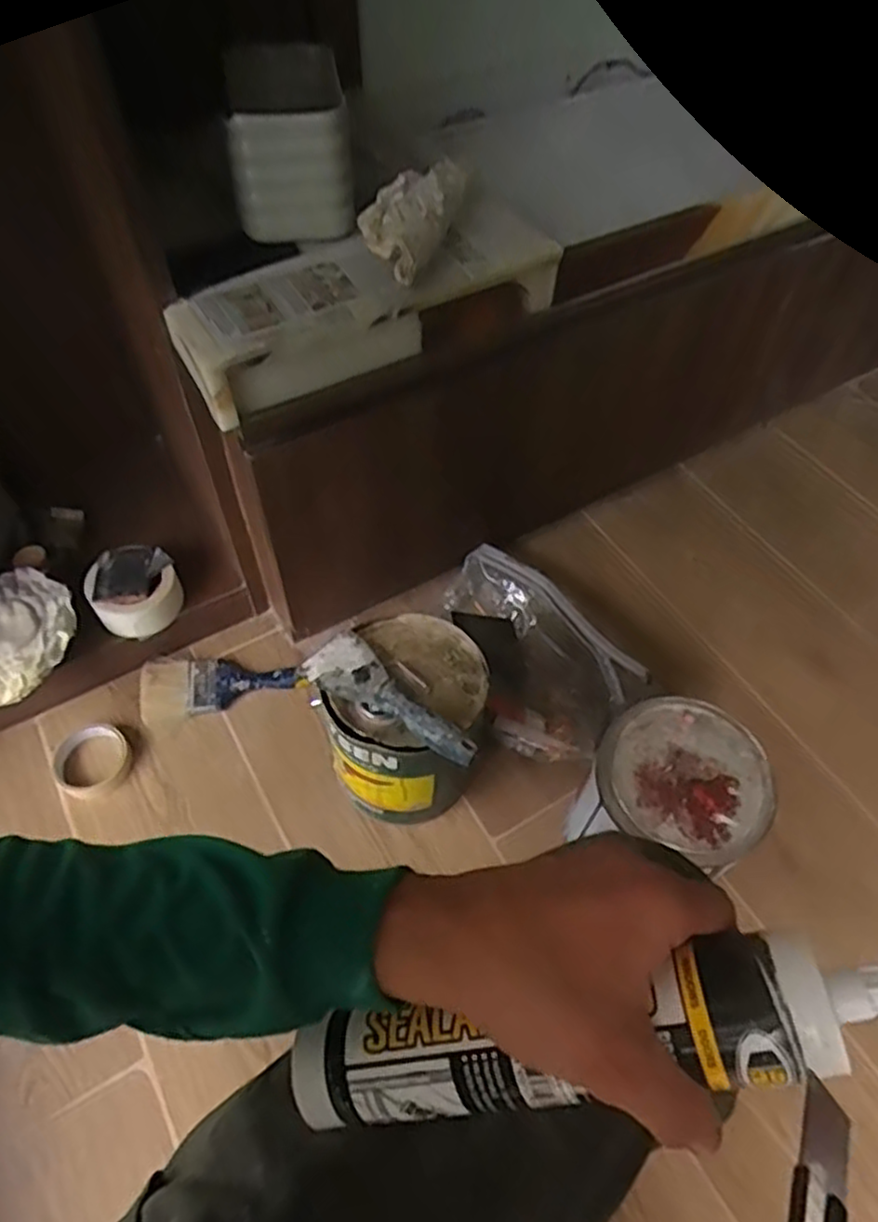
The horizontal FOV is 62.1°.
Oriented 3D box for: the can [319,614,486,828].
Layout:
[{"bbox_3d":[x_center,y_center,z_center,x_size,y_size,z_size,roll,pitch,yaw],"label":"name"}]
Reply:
[{"bbox_3d":[-0.031,0.117,0.791,0.145,0.196,0.169,28,60,17],"label":"can"}]

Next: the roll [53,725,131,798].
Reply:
[{"bbox_3d":[-0.417,0.178,0.875,0.074,0.030,0.085,35,62,21],"label":"roll"}]

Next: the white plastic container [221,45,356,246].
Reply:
[{"bbox_3d":[-0.144,-0.451,0.700,0.107,0.094,0.199,-7,56,-6],"label":"white plastic container"}]

